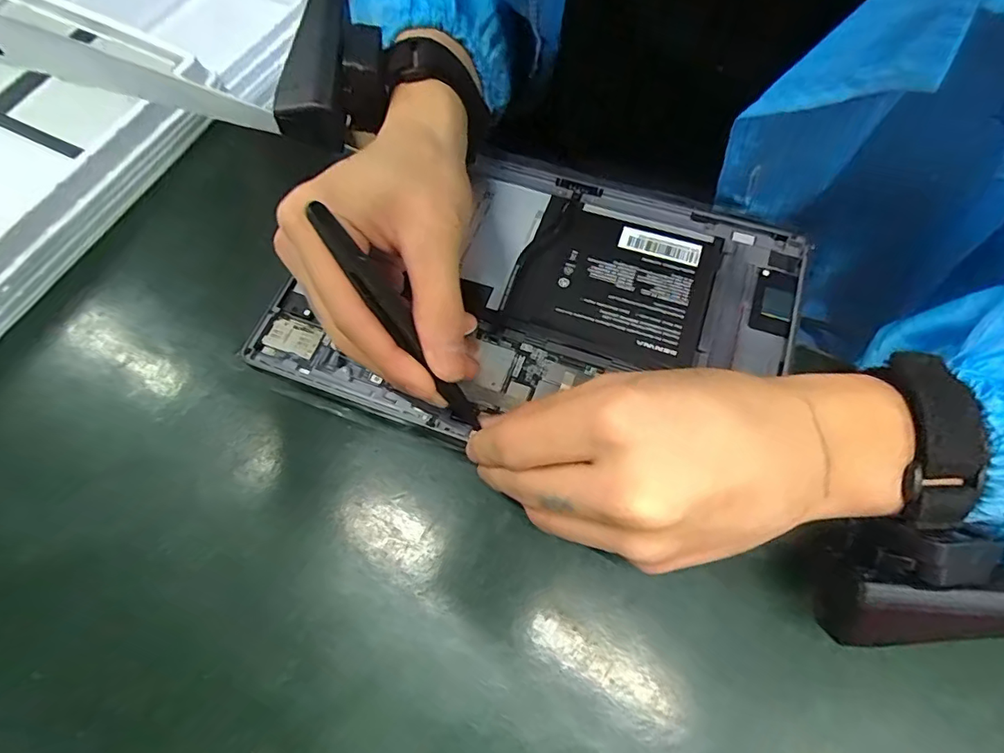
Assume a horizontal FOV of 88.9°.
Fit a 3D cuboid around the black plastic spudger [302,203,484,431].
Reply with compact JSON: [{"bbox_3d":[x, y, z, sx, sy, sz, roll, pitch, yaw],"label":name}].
[{"bbox_3d":[-0.039,-0.021,0.204,0.013,0.007,0.101,-37,102,-14],"label":"black plastic spudger"}]

